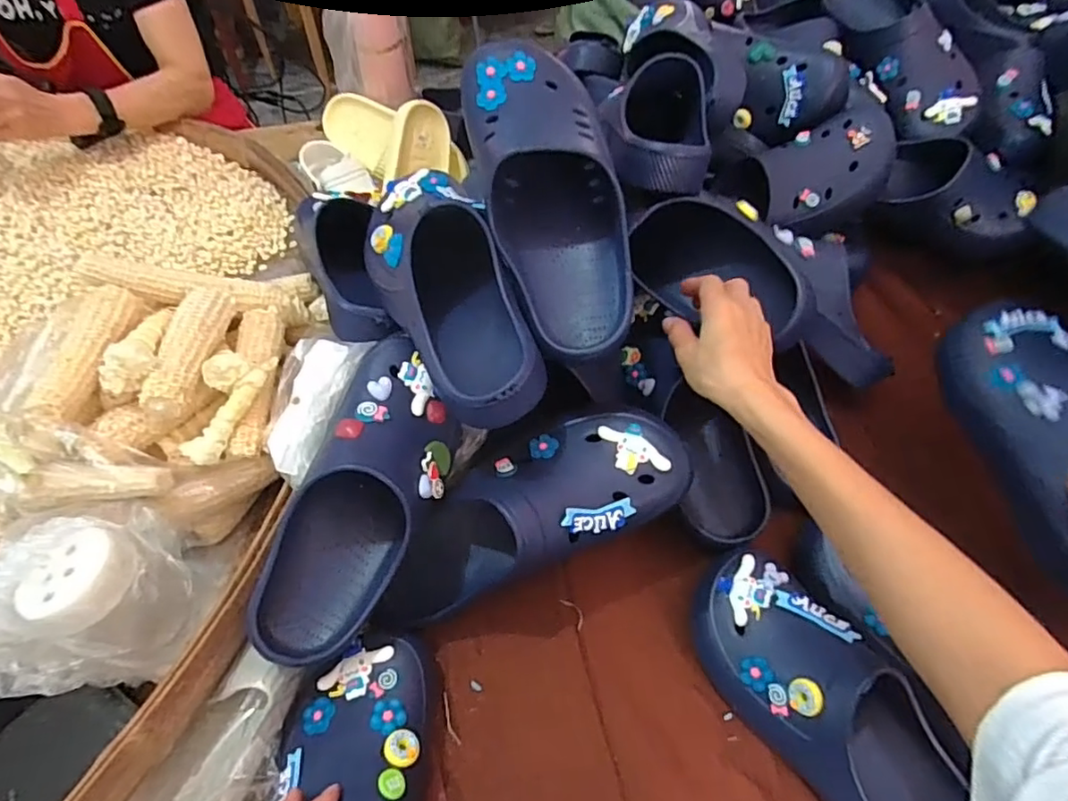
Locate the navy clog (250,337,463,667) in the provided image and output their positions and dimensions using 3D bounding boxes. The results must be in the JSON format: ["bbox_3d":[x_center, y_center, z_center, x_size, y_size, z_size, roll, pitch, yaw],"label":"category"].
[{"bbox_3d":[-0.131,0.074,0.453,0.100,0.078,0.249,20,78,11],"label":"navy clog"}]

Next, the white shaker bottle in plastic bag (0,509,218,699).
[{"bbox_3d":[-0.305,0.145,0.410,0.093,0.105,0.126,28,59,19],"label":"white shaker bottle in plastic bag"}]

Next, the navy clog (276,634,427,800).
[{"bbox_3d":[-0.123,0.305,0.382,0.102,0.105,0.272,-5,57,-7],"label":"navy clog"}]

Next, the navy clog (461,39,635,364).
[{"bbox_3d":[0.014,-0.165,0.482,0.108,0.079,0.266,-14,83,-13],"label":"navy clog"}]

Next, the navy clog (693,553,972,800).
[{"bbox_3d":[0.226,0.231,0.439,0.100,0.092,0.249,-31,60,-20],"label":"navy clog"}]

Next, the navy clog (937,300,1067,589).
[{"bbox_3d":[0.463,0.027,0.511,0.091,0.087,0.267,-7,55,-5],"label":"navy clog"}]

